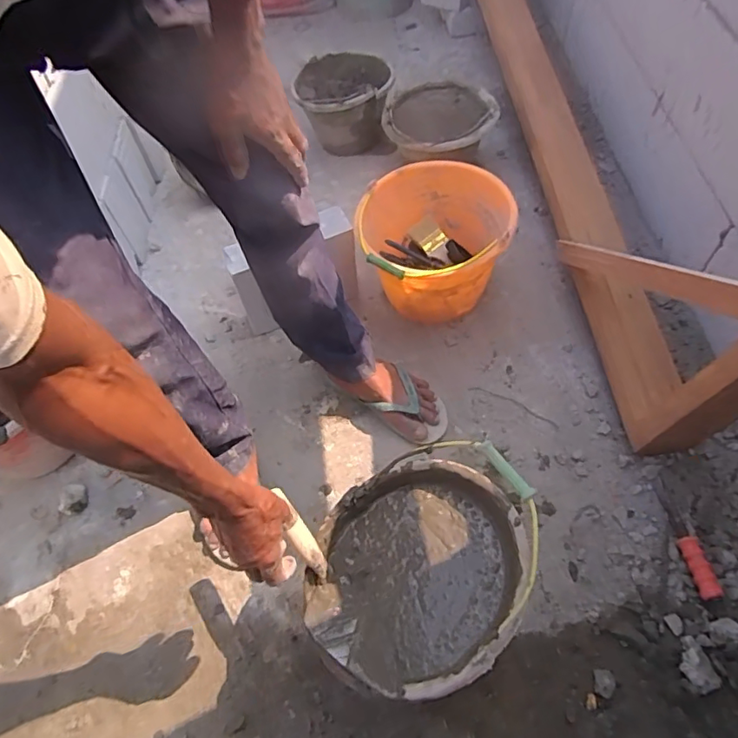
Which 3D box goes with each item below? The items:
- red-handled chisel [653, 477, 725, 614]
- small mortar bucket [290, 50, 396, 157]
[{"bbox_3d":[0.489,0.264,0.847,0.032,0.037,0.207,-6,59,1],"label":"red-handled chisel"},{"bbox_3d":[-0.062,-0.683,1.418,0.221,0.166,0.241,-2,59,3],"label":"small mortar bucket"}]

